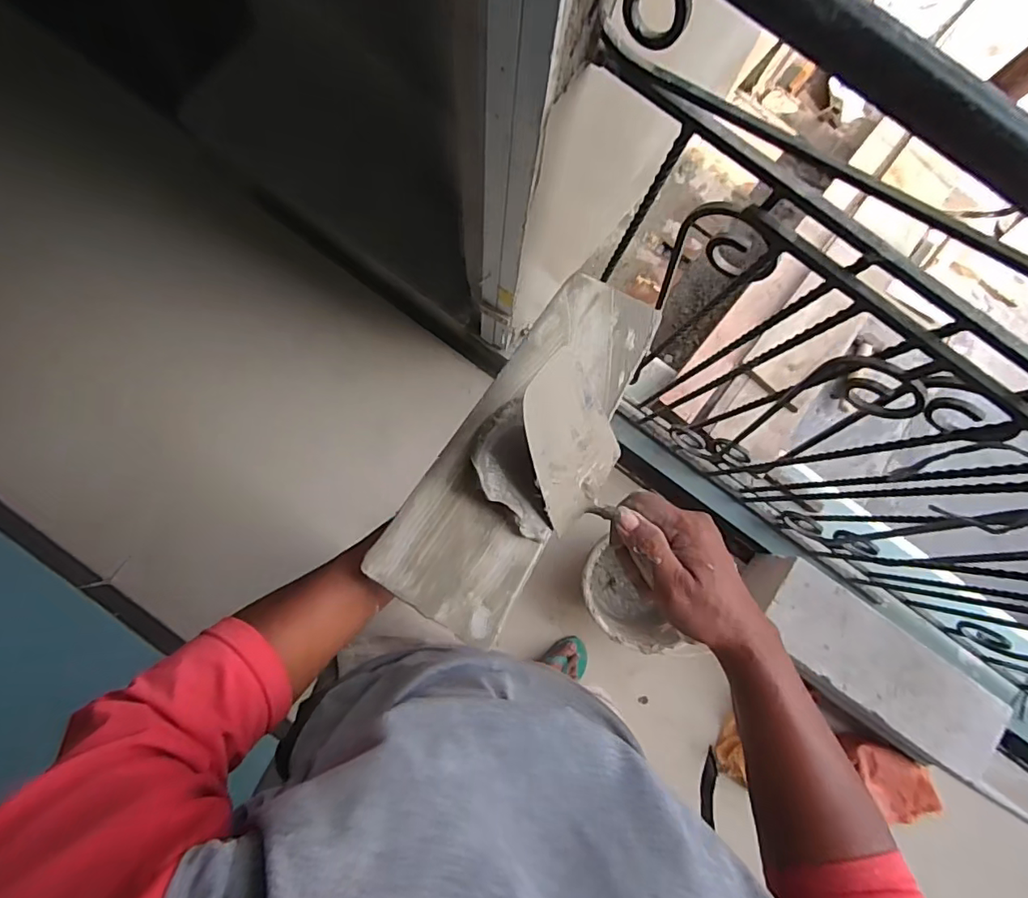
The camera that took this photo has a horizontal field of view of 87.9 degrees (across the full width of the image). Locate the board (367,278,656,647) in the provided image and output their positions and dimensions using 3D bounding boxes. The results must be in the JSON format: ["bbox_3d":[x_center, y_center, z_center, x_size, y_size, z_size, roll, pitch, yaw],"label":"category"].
[{"bbox_3d":[0.006,-0.007,0.420,0.106,0.020,0.293,30,80,-1],"label":"board"}]

